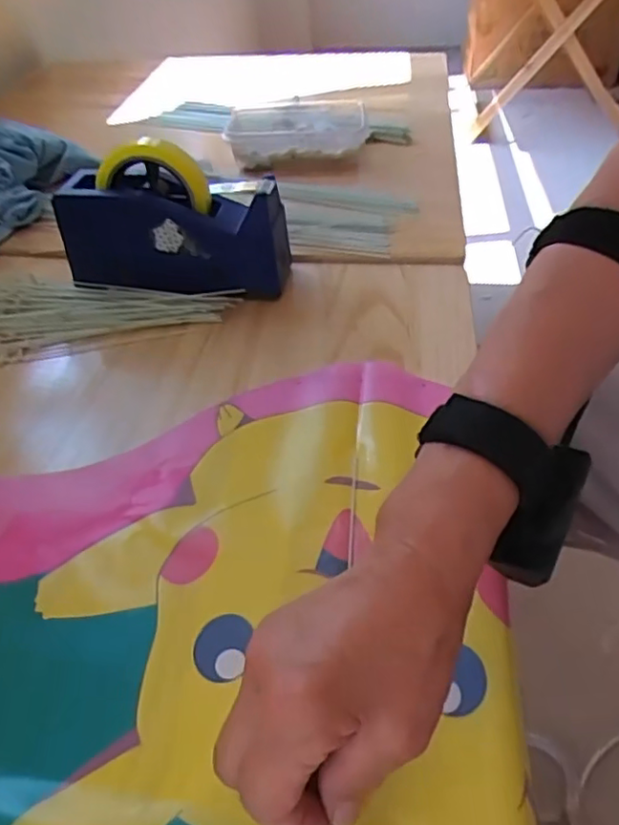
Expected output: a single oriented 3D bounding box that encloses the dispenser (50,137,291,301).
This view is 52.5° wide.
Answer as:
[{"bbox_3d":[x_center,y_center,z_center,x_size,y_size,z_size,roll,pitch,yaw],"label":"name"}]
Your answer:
[{"bbox_3d":[-0.123,-0.176,0.574,0.200,0.124,0.066,3,43,5],"label":"dispenser"}]

